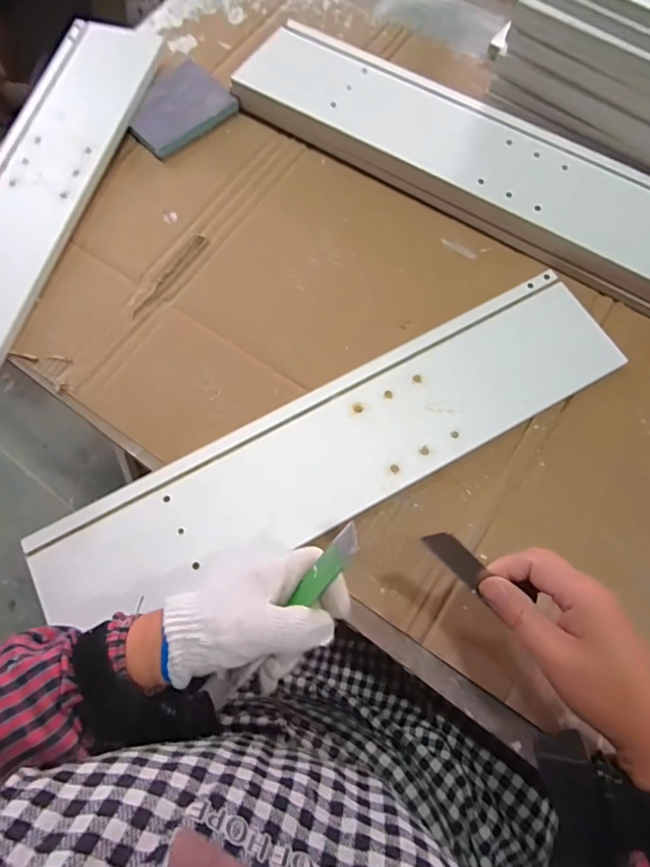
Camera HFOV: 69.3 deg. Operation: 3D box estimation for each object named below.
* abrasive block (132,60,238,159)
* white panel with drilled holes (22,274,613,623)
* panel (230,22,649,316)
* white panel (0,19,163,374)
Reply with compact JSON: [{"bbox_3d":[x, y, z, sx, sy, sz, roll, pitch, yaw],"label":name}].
[{"bbox_3d":[-0.178,-0.388,0.561,0.120,0.018,0.092,-41,76,-12],"label":"abrasive block"},{"bbox_3d":[0.013,0.012,0.418,0.537,0.027,0.119,-27,73,-10],"label":"white panel with drilled holes"},{"bbox_3d":[0.160,-0.300,0.506,0.542,0.033,0.131,33,86,11],"label":"panel"},{"bbox_3d":[-0.331,-0.235,0.510,0.122,0.015,0.546,16,76,3],"label":"white panel"}]

